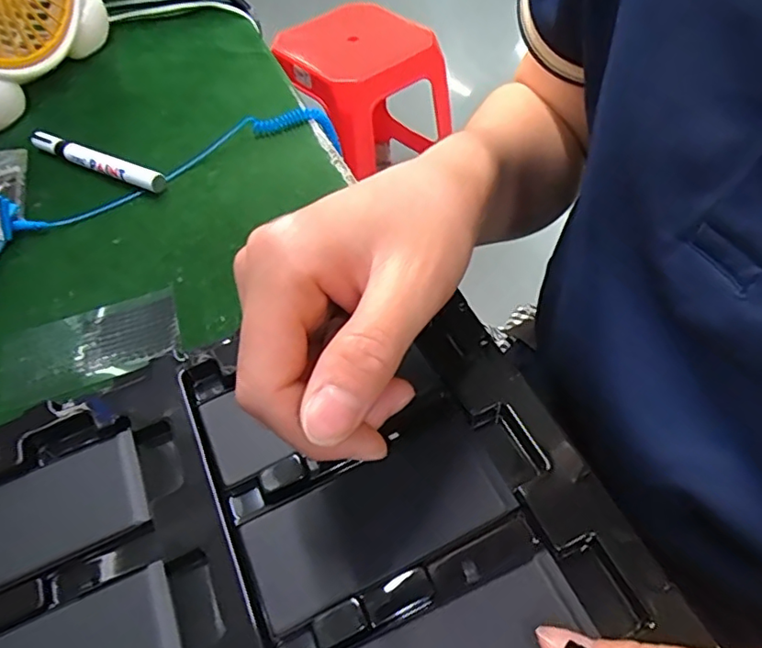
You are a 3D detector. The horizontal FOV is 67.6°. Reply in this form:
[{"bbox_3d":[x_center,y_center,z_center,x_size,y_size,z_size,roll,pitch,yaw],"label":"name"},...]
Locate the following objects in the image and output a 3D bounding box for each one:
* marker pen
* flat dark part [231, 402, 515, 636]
[{"bbox_3d":[-0.231,-0.134,0.463,0.135,0.015,0.017,22,56,20],"label":"marker pen"},{"bbox_3d":[-0.001,0.073,0.219,0.098,0.005,0.044,-24,54,-14],"label":"flat dark part"}]

